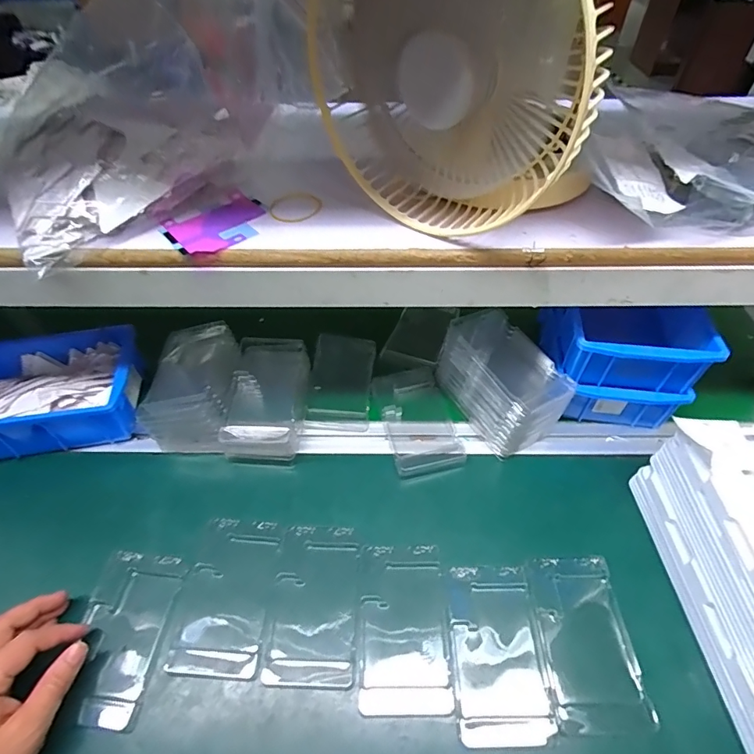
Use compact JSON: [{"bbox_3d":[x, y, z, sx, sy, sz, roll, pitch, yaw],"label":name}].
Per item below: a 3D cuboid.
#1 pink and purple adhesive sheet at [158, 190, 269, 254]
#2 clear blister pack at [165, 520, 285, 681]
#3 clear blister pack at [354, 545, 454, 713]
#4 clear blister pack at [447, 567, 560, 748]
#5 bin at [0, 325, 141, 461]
[{"bbox_3d":[-0.124,-0.120,0.355,0.078,0.006,0.057,-37,59,-23],"label":"pink and purple adhesive sheet"},{"bbox_3d":[-0.130,0.189,0.393,0.073,0.010,0.121,2,50,3],"label":"clear blister pack"},{"bbox_3d":[0.021,0.208,0.378,0.073,0.010,0.122,-2,50,0],"label":"clear blister pack"},{"bbox_3d":[0.098,0.223,0.368,0.075,0.008,0.122,-2,50,0],"label":"clear blister pack"},{"bbox_3d":[-0.371,0.017,0.499,0.196,0.069,0.129,-11,50,-8],"label":"bin"}]

